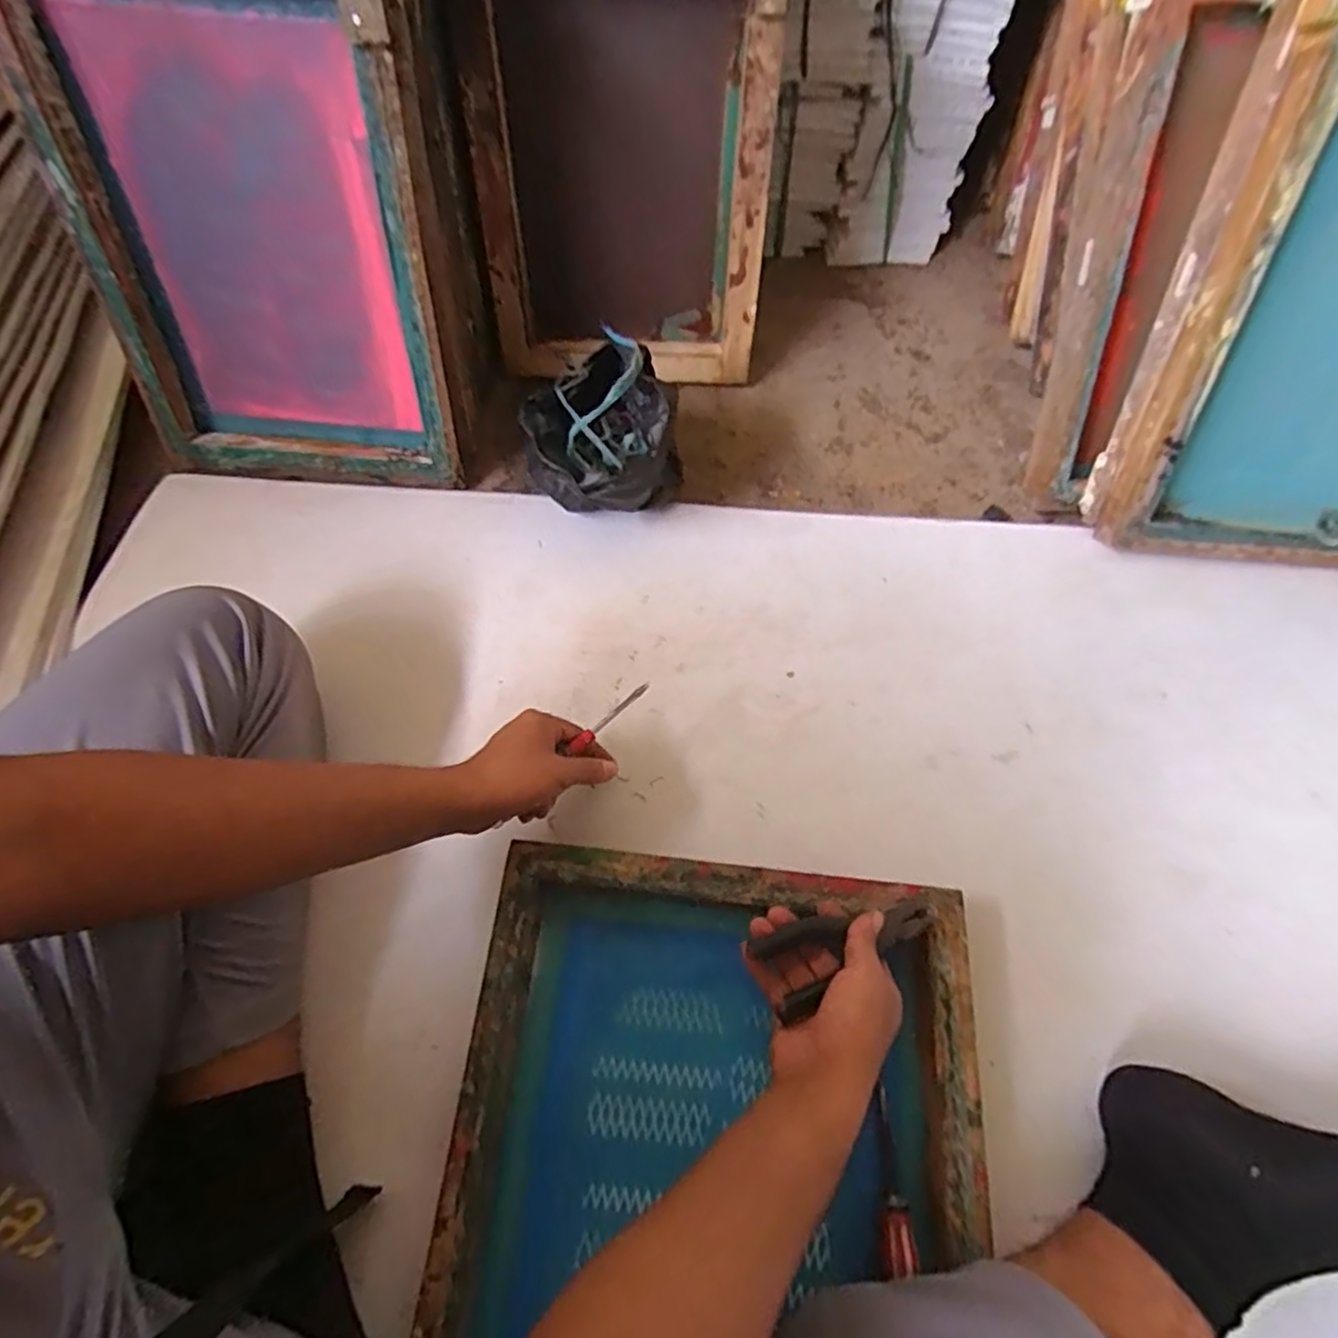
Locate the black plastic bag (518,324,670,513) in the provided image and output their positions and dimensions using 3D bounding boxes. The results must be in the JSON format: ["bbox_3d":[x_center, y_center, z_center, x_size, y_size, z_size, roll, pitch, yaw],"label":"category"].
[{"bbox_3d":[-0.077,-0.244,0.737,0.136,0.150,0.169,-19,64,-10],"label":"black plastic bag"}]

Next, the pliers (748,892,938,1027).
[{"bbox_3d":[0.137,0.201,0.509,0.145,0.016,0.050,-15,62,-18],"label":"pliers"}]

